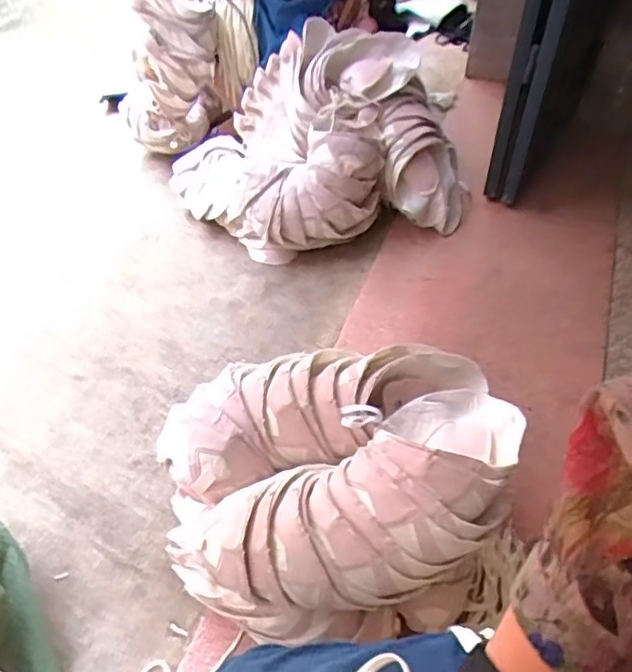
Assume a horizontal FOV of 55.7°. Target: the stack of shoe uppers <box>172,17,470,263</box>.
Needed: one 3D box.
[{"bbox_3d":[0.018,-0.442,1.402,0.638,0.358,0.388,-15,50,-11],"label":"stack of shoe uppers"}]

